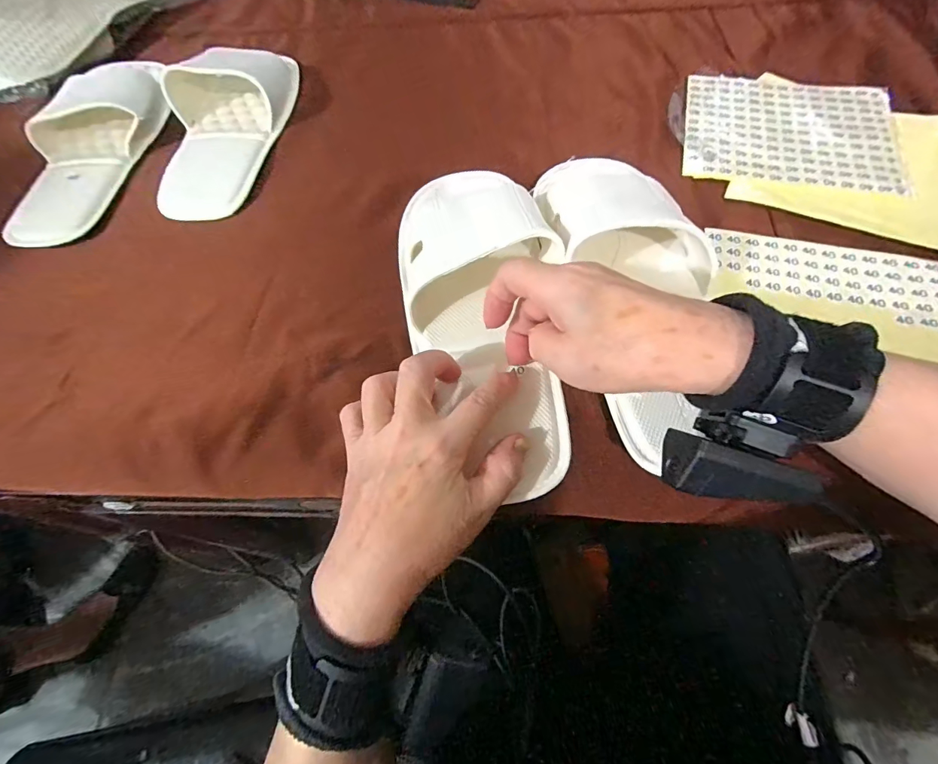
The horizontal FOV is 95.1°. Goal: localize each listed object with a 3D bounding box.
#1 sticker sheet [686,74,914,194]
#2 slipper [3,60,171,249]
[{"bbox_3d":[0.296,-0.235,0.398,0.177,0.005,0.153,11,64,9],"label":"sticker sheet"},{"bbox_3d":[-0.391,-0.245,0.430,0.113,0.036,0.260,3,63,5],"label":"slipper"}]

